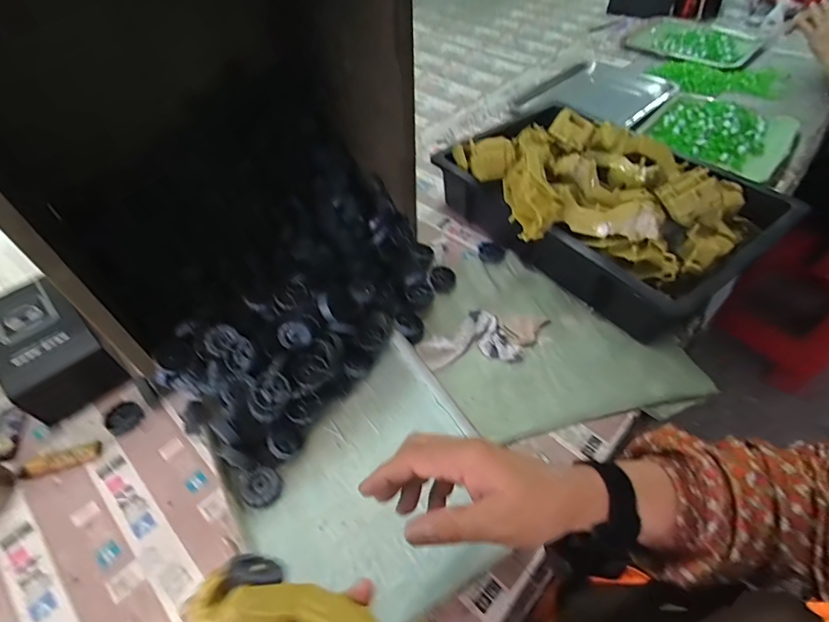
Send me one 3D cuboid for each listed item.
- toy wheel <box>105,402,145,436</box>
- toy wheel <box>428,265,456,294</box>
[{"bbox_3d":[-0.348,0.126,0.509,0.041,0.010,0.037,33,60,25],"label":"toy wheel"},{"bbox_3d":[0.041,-0.047,0.627,0.039,0.013,0.044,0,52,5],"label":"toy wheel"}]

